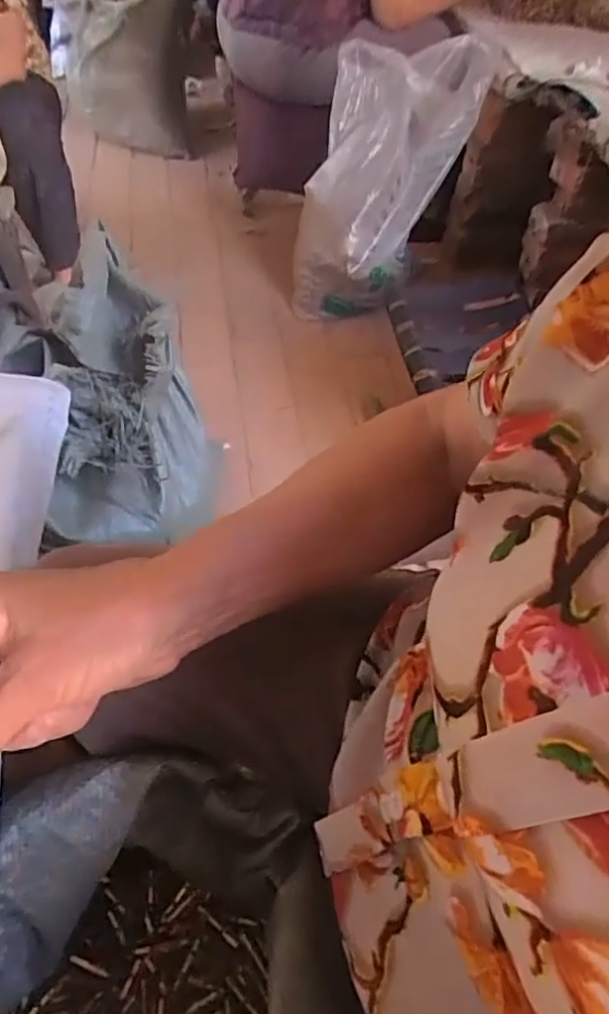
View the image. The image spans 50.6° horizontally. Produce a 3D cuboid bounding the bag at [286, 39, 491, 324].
[{"bbox_3d":[0.156,-0.746,1.470,0.283,0.670,0.217,35,21,22],"label":"bag"}]

